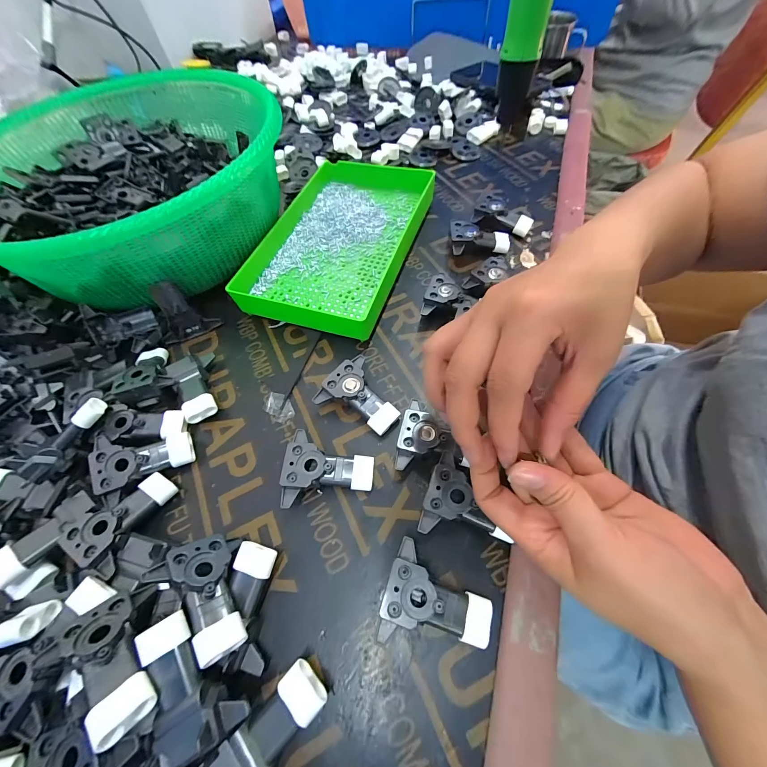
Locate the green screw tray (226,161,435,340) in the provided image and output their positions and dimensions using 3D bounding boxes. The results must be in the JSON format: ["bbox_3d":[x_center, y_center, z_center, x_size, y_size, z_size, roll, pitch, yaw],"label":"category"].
[{"bbox_3d":[-0.051,-0.160,0.365,0.154,0.031,0.250,16,63,14],"label":"green screw tray"}]

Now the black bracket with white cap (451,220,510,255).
[{"bbox_3d":[0.108,-0.160,0.369,0.067,0.026,0.041,-3,60,3],"label":"black bracket with white cap"}]

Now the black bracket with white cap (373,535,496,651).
[{"bbox_3d":[0.034,0.136,0.205,0.065,0.026,0.053,13,62,12],"label":"black bracket with white cap"}]

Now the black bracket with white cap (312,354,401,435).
[{"bbox_3d":[-0.017,0.013,0.278,0.064,0.023,0.053,35,69,22],"label":"black bracket with white cap"}]

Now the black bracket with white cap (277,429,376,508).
[{"bbox_3d":[-0.041,0.065,0.249,0.064,0.023,0.054,0,60,5],"label":"black bracket with white cap"}]

